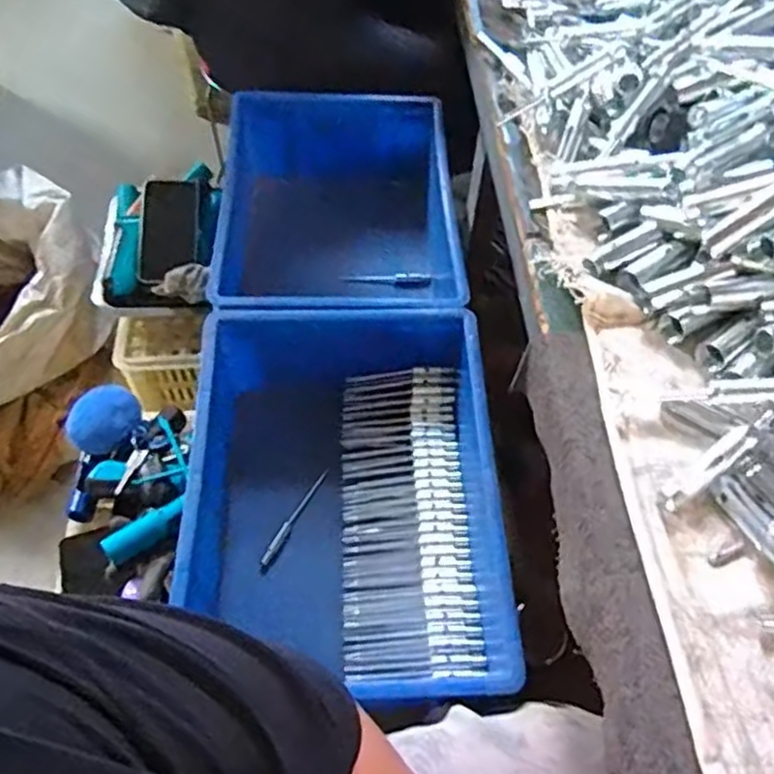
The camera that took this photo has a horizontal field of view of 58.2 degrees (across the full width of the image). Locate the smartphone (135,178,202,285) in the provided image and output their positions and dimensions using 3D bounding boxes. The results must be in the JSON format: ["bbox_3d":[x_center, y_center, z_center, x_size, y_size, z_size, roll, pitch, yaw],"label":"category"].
[{"bbox_3d":[-0.300,-0.215,0.959,0.079,0.016,0.149,2,83,-11],"label":"smartphone"}]

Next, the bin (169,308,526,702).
[{"bbox_3d":[-0.042,0.094,0.728,0.285,0.138,0.374,-1,56,-2],"label":"bin"}]

